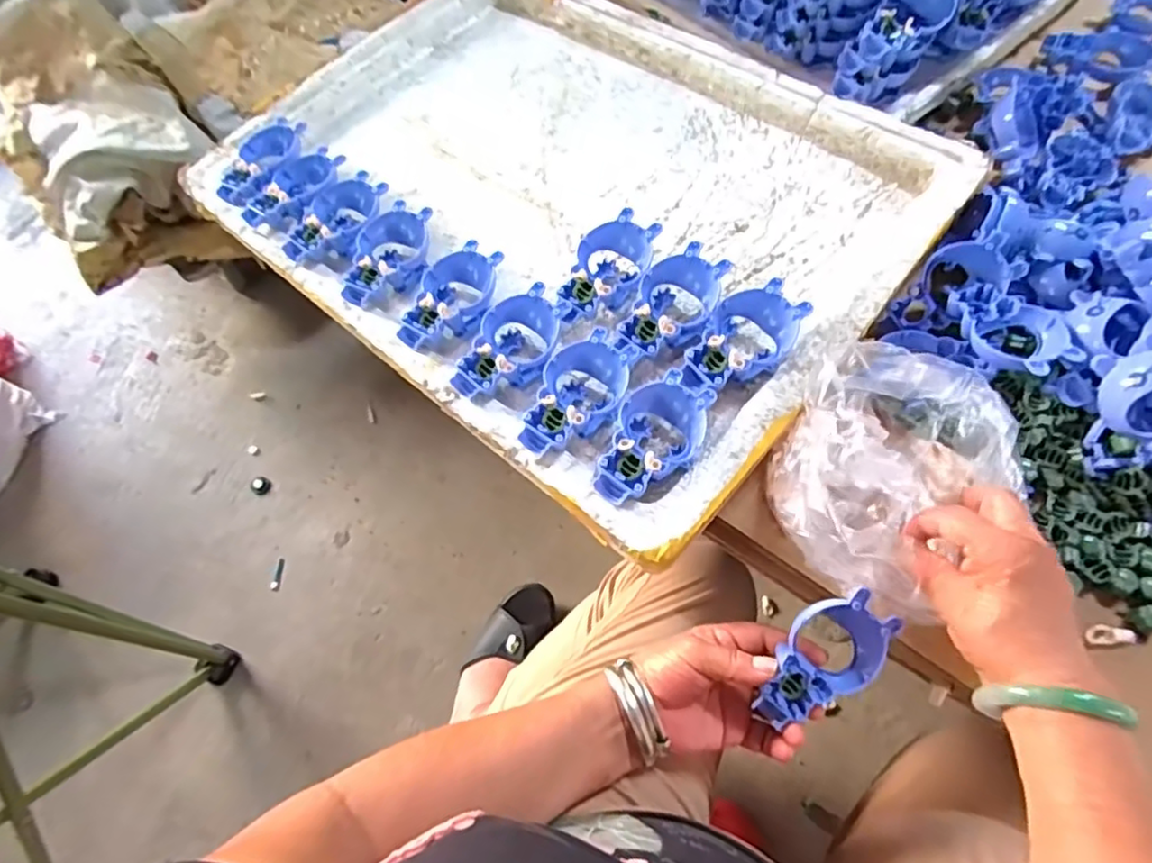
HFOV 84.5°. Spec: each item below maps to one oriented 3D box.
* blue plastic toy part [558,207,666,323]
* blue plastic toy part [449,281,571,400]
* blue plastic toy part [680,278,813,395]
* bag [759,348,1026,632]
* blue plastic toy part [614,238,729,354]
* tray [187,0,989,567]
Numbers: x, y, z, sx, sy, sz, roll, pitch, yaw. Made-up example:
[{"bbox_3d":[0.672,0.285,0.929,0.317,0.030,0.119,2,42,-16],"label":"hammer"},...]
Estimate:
[{"bbox_3d":[0.025,-0.122,0.512,0.057,0.044,0.106,19,66,14],"label":"blue plastic toy part"},{"bbox_3d":[-0.049,-0.063,0.490,0.058,0.039,0.097,24,67,16],"label":"blue plastic toy part"},{"bbox_3d":[0.121,-0.064,0.474,0.101,0.042,0.058,-39,66,-14],"label":"blue plastic toy part"},{"bbox_3d":[0.215,0.028,0.423,0.145,0.069,0.157,30,70,16],"label":"bag"},{"bbox_3d":[0.073,-0.091,0.490,0.060,0.044,0.103,22,67,16],"label":"blue plastic toy part"},{"bbox_3d":[-0.018,-0.229,0.576,0.596,0.049,0.456,39,73,19],"label":"tray"}]

